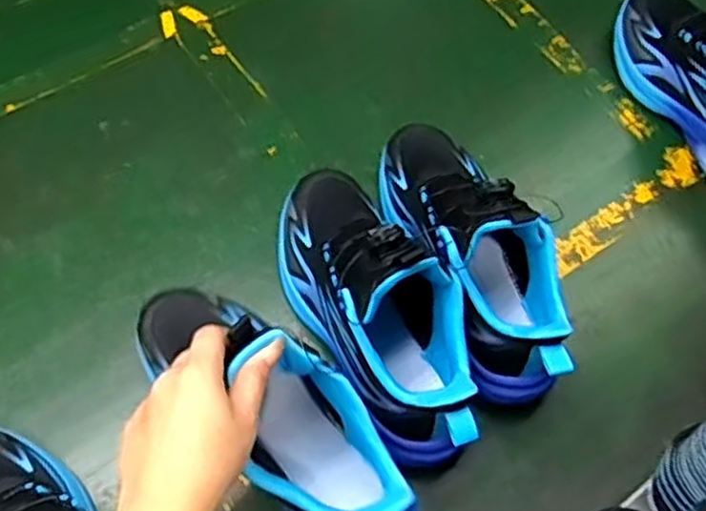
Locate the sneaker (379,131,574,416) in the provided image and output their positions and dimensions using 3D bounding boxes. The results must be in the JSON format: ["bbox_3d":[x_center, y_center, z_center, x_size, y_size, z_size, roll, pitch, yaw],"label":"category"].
[{"bbox_3d":[0.090,-0.010,0.560,0.085,0.137,0.247,-16,65,-11],"label":"sneaker"}]

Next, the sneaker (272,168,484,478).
[{"bbox_3d":[0.017,0.027,0.527,0.093,0.137,0.245,-27,68,-15],"label":"sneaker"}]

